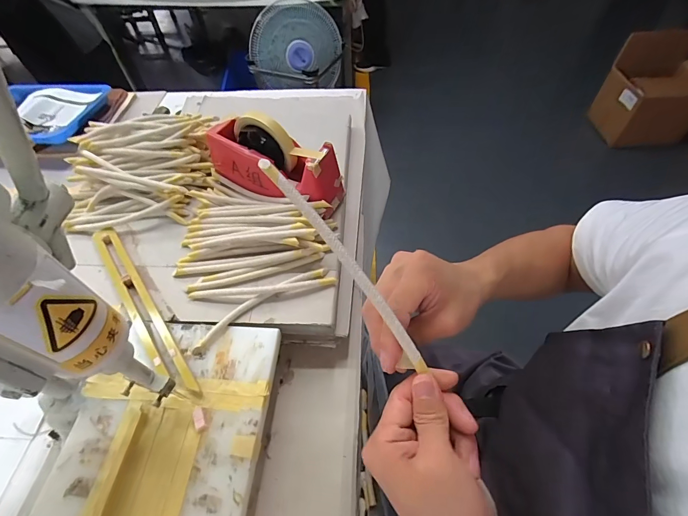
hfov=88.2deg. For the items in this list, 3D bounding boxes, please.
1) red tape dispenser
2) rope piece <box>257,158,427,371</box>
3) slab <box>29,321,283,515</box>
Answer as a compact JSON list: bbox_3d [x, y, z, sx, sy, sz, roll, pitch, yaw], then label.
[{"bbox_3d":[-0.105,-0.146,0.519,0.206,0.107,0.066,21,57,17],"label":"red tape dispenser"},{"bbox_3d":[0.002,0.002,0.262,0.014,0.013,0.191,-38,91,-23],"label":"rope piece"},{"bbox_3d":[-0.189,0.204,0.353,0.200,0.011,0.297,3,55,3],"label":"slab"}]

